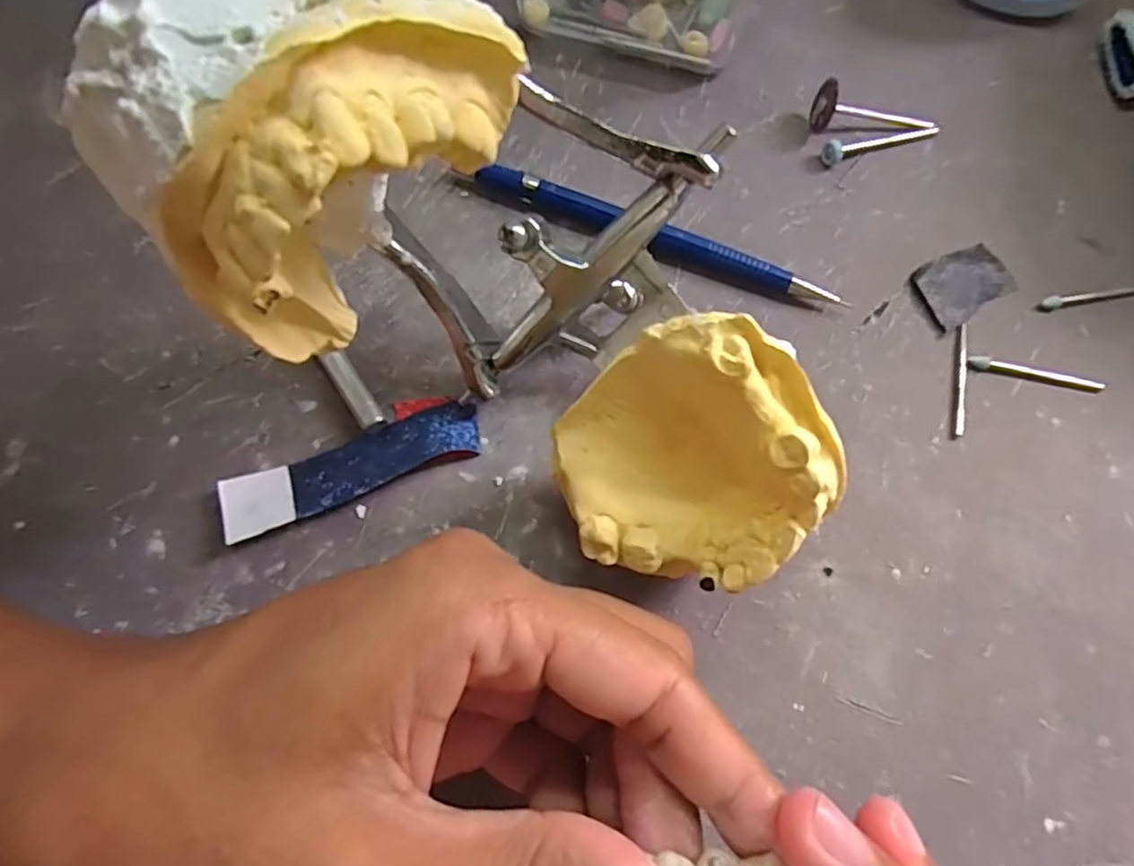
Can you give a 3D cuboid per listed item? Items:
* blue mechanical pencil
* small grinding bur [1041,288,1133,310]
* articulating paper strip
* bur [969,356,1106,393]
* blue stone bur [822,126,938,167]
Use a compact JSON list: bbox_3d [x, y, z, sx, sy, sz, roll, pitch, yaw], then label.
[{"bbox_3d":[0.027,-0.066,0.211,0.128,0.012,0.009,22,72,7],"label":"blue mechanical pencil"},{"bbox_3d":[0.178,-0.046,0.209,0.042,0.004,0.005,-8,70,-3],"label":"small grinding bur"},{"bbox_3d":[-0.061,0.009,0.183,0.074,0.005,0.024,-25,55,-12],"label":"articulating paper strip"},{"bbox_3d":[0.148,-0.019,0.199,0.041,0.004,0.006,11,70,3],"label":"bur"},{"bbox_3d":[0.115,-0.107,0.229,0.048,0.008,0.006,-19,72,-7],"label":"blue stone bur"}]

